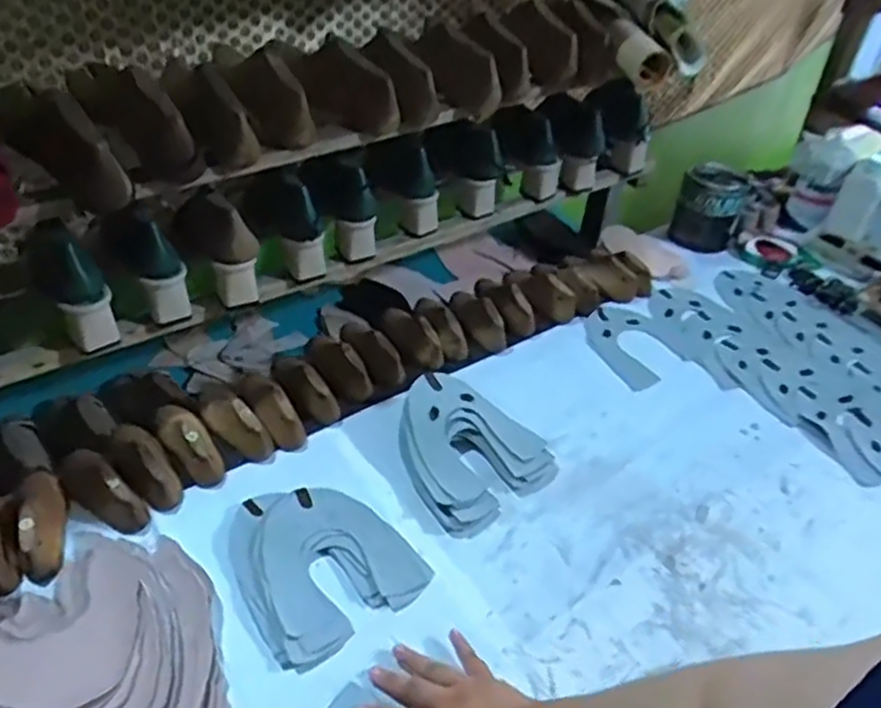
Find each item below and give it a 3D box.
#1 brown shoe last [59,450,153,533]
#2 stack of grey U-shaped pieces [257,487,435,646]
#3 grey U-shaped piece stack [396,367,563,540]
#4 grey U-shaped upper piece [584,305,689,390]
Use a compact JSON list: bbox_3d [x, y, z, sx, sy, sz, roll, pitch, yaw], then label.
[{"bbox_3d":[-0.379,0.144,0.834,0.133,0.047,0.050,30,47,27],"label":"brown shoe last"},{"bbox_3d":[-0.120,0.215,0.814,0.158,0.018,0.169,-24,48,-29],"label":"stack of grey U-shaped pieces"},{"bbox_3d":[0.038,0.104,0.918,0.177,0.059,0.182,-22,48,-27],"label":"grey U-shaped piece stack"},{"bbox_3d":[0.294,-0.018,1.149,0.136,0.009,0.156,-18,54,-25],"label":"grey U-shaped upper piece"}]

